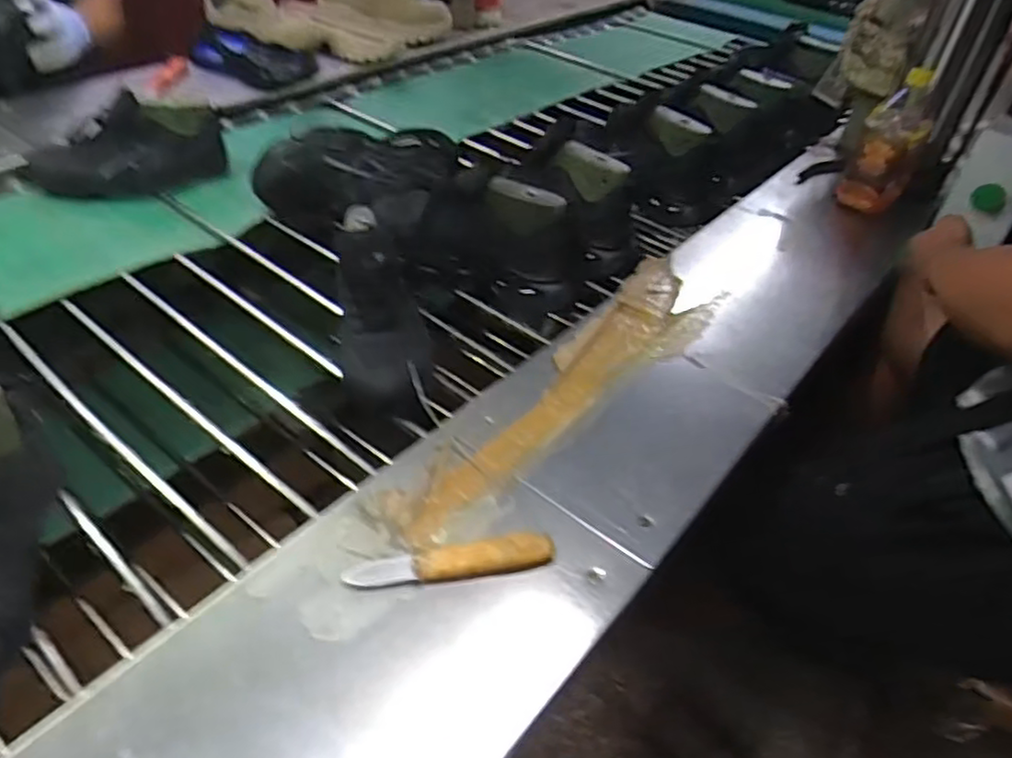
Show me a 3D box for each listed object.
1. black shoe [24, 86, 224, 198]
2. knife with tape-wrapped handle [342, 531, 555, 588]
[{"bbox_3d":[-0.540,-0.330,0.985,0.261,0.107,0.090,-18,47,-24],"label":"black shoe"},{"bbox_3d":[-0.042,0.142,0.539,0.160,0.014,0.026,-6,42,-11],"label":"knife with tape-wrapped handle"}]

